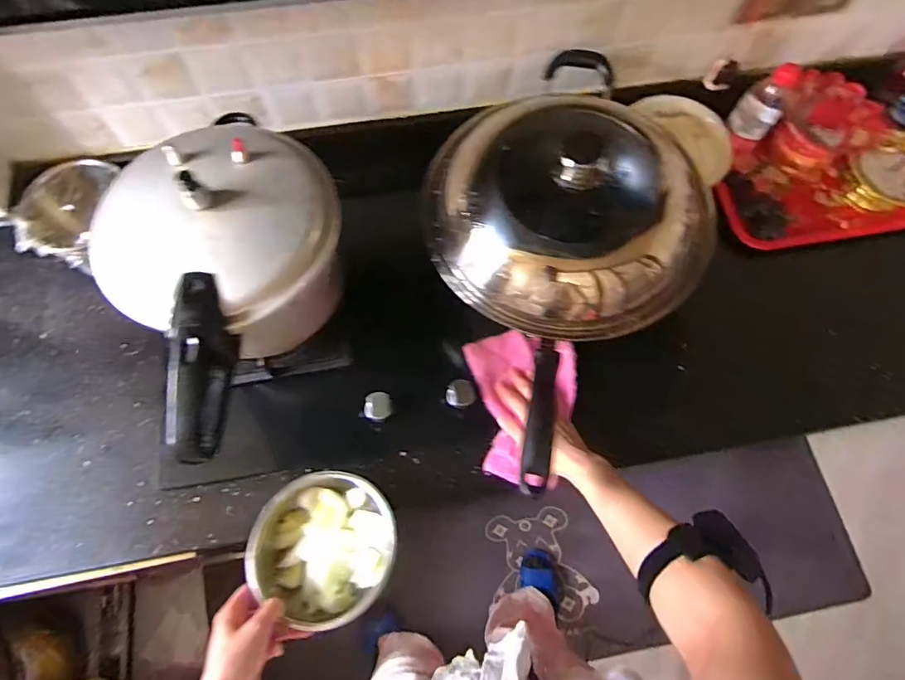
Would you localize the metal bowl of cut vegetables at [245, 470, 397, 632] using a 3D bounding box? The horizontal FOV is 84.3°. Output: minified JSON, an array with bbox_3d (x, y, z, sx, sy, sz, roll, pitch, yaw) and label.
[{"bbox_3d":[-0.159,0.256,0.622,0.168,0.049,0.169,0,70,0],"label":"metal bowl of cut vegetables"}]

